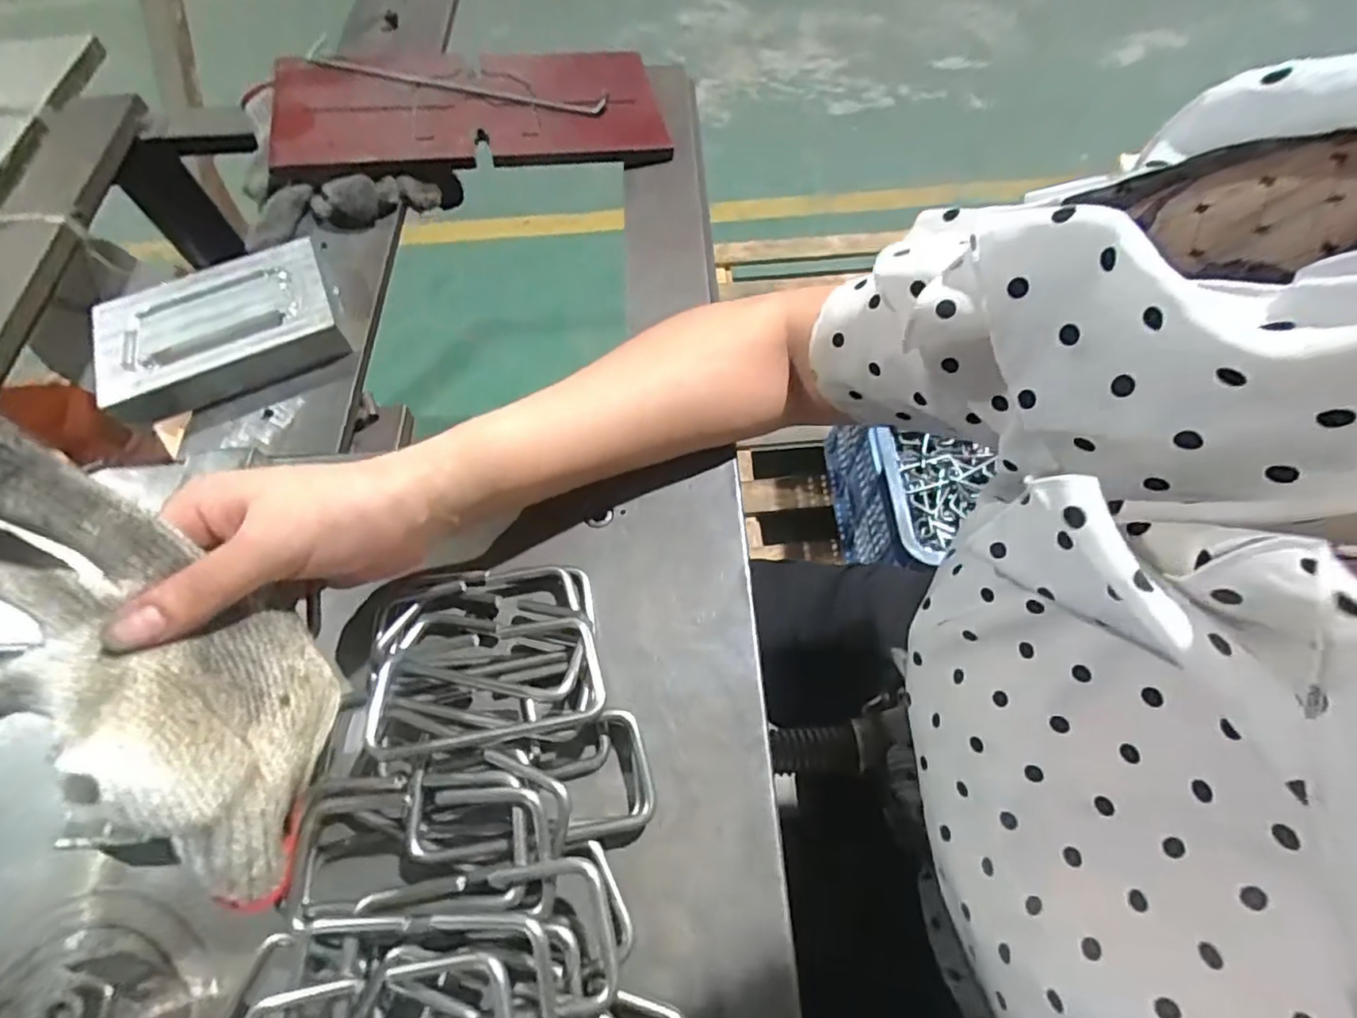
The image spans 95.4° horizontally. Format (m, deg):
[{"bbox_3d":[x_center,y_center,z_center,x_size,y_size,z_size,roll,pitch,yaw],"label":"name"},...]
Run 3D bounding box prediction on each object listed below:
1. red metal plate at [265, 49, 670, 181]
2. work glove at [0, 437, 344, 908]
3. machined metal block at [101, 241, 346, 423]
[{"bbox_3d":[-0.171,-0.336,0.515,0.303,0.017,0.155,-8,64,-8],"label":"red metal plate"},{"bbox_3d":[-0.189,0.059,0.216,0.076,0.065,0.180,-38,104,-16],"label":"work glove"},{"bbox_3d":[-0.298,-0.117,0.405,0.138,0.027,0.096,-26,65,-10],"label":"machined metal block"}]

